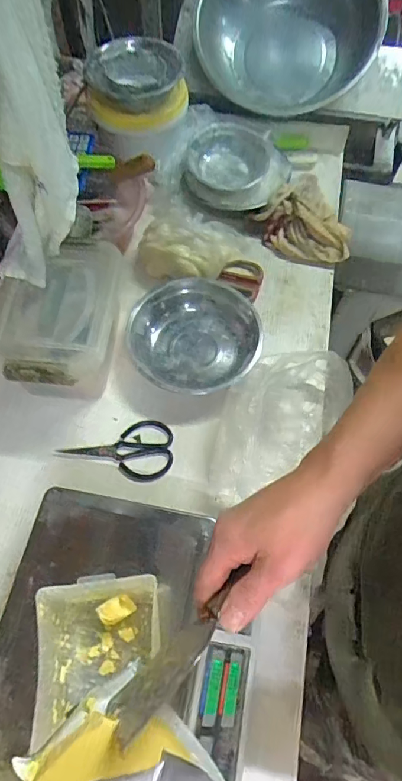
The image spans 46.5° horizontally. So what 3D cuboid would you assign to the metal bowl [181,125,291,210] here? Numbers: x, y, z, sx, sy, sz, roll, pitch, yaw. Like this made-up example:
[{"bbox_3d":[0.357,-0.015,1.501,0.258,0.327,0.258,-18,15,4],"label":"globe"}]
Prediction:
[{"bbox_3d":[0.072,-0.443,0.938,0.201,0.083,0.201,0,63,-1],"label":"metal bowl"}]

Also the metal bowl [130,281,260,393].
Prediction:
[{"bbox_3d":[-0.006,-0.088,0.796,0.224,0.064,0.205,0,63,-1],"label":"metal bowl"}]

